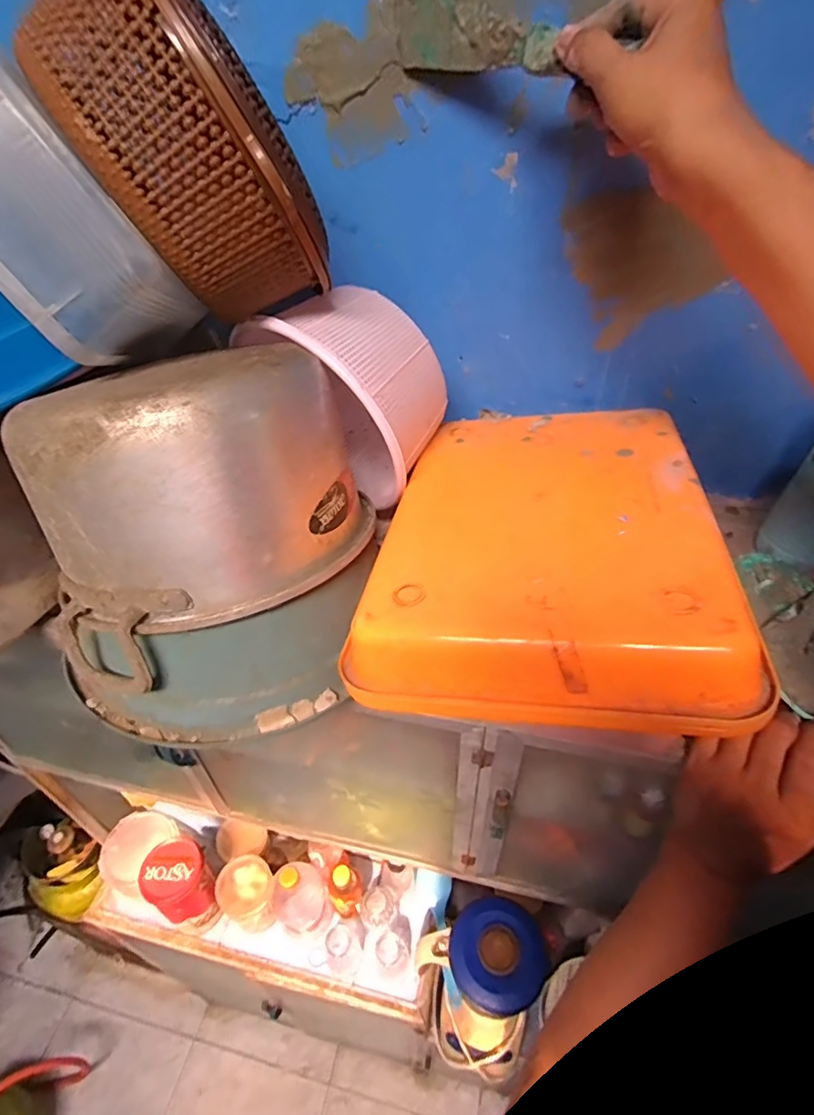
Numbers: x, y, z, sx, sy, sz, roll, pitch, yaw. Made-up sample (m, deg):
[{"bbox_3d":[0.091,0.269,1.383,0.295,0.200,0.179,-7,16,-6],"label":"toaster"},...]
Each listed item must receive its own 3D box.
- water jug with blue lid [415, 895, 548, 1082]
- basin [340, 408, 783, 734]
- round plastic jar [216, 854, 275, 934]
[{"bbox_3d":[0.126,0.701,0.857,0.171,0.333,0.165,-21,46,-20],"label":"water jug with blue lid"},{"bbox_3d":[0.101,-0.029,0.417,0.244,0.068,0.324,3,43,5],"label":"basin"},{"bbox_3d":[-0.283,0.616,0.960,0.089,0.133,0.092,-1,43,1],"label":"round plastic jar"}]

